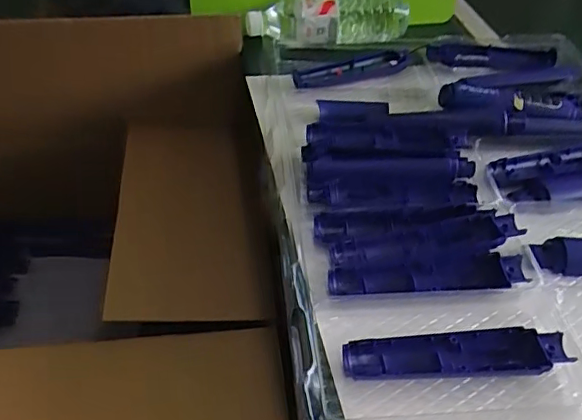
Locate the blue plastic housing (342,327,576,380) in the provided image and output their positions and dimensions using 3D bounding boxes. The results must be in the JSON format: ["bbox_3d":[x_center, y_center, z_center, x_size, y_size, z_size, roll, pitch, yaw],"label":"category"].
[{"bbox_3d":[0.124,0.110,0.427,0.166,0.015,0.038,0,44,-3],"label":"blue plastic housing"}]

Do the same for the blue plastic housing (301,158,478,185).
[{"bbox_3d":[0.101,-0.039,0.566,0.171,0.016,0.033,-1,44,-4],"label":"blue plastic housing"}]

